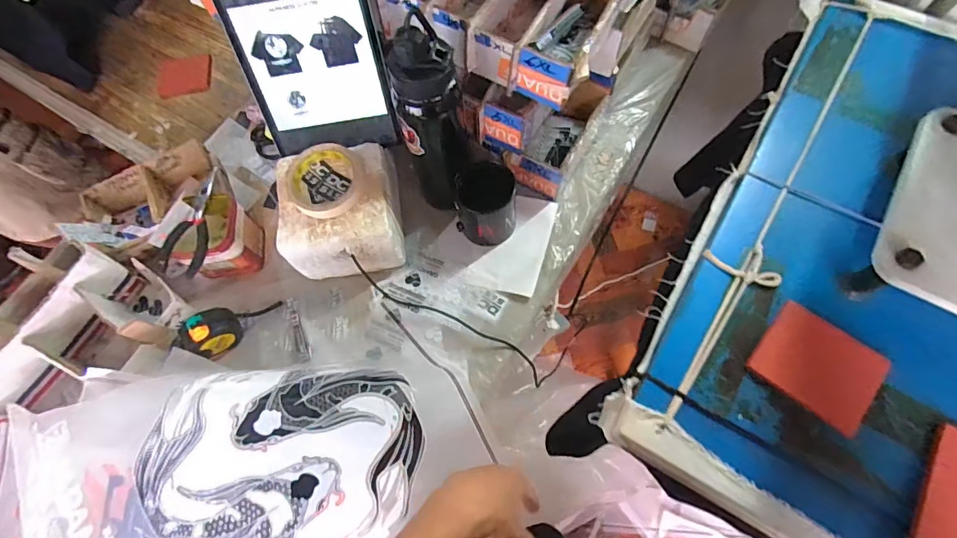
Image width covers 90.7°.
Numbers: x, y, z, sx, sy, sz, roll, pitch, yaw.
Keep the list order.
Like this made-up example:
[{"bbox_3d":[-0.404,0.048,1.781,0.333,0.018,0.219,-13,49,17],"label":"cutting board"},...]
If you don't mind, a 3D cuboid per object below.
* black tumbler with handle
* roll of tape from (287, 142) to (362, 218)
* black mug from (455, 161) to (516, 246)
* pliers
[{"bbox_3d":[-0.051,-0.162,0.568,0.076,0.265,0.079,-9,67,0],"label":"black tumbler with handle"},{"bbox_3d":[-0.189,-0.111,0.584,0.093,0.021,0.093,-1,67,3],"label":"roll of tape"},{"bbox_3d":[0.012,-0.084,0.640,0.081,0.104,0.083,5,68,5],"label":"black mug"},{"bbox_3d":[-0.353,-0.062,0.596,0.056,0.019,0.147,13,69,8],"label":"pliers"}]

